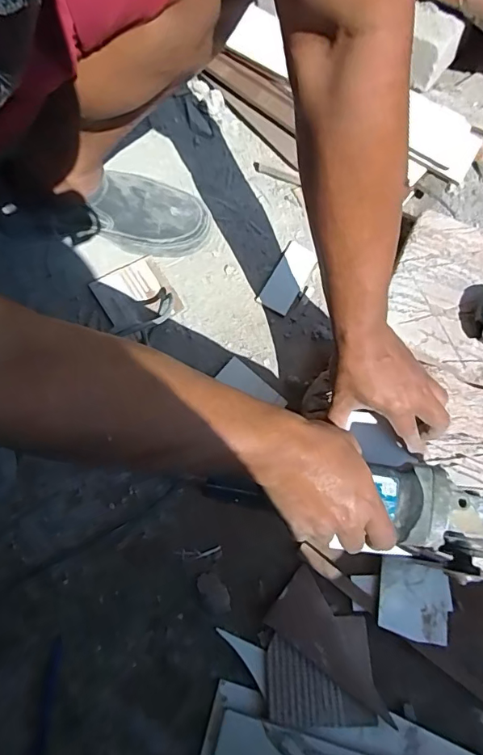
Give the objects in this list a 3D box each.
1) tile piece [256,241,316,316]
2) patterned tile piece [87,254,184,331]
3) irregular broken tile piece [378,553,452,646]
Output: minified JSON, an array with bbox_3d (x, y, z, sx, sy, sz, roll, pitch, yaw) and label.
[{"bbox_3d":[0.064,-0.137,0.662,0.045,0.007,0.106,28,73,7],"label":"tile piece"},{"bbox_3d":[-0.137,-0.106,0.619,0.090,0.008,0.084,-30,85,-12],"label":"patterned tile piece"},{"bbox_3d":[0.191,0.242,0.521,0.078,0.009,0.077,11,68,-2],"label":"irregular broken tile piece"}]

